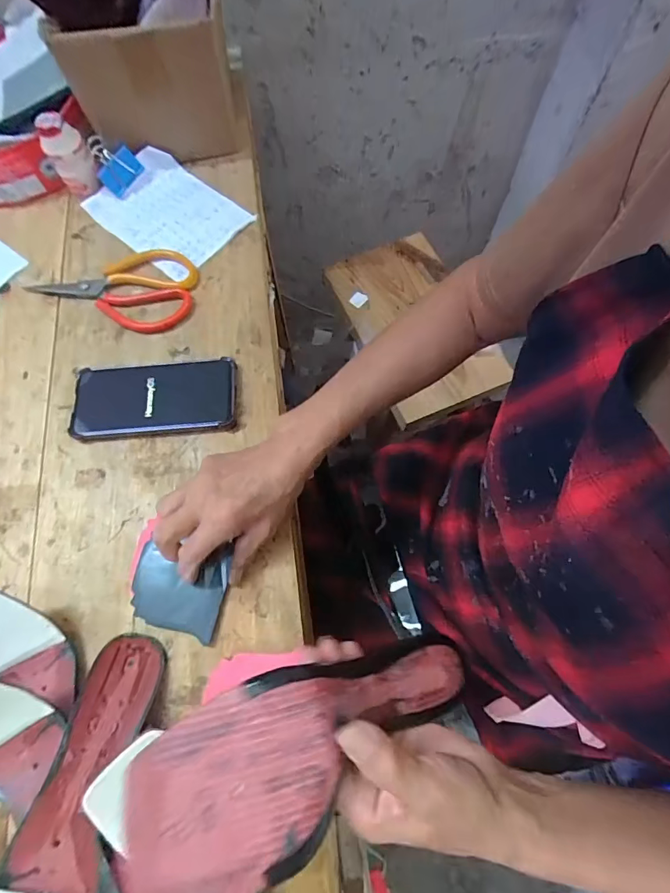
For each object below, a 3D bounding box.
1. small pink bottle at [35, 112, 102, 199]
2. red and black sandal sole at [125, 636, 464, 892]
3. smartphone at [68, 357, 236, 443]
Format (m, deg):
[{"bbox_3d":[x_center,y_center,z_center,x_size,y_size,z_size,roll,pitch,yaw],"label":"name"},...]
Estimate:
[{"bbox_3d":[-0.322,-0.352,0.527,0.044,0.081,0.041,0,70,0],"label":"small pink bottle"},{"bbox_3d":[-0.001,0.168,0.259,0.220,0.048,0.082,-10,68,-33],"label":"red and black sandal sole"},{"bbox_3d":[-0.185,-0.050,0.449,0.162,0.019,0.082,-5,70,-2],"label":"smartphone"}]

